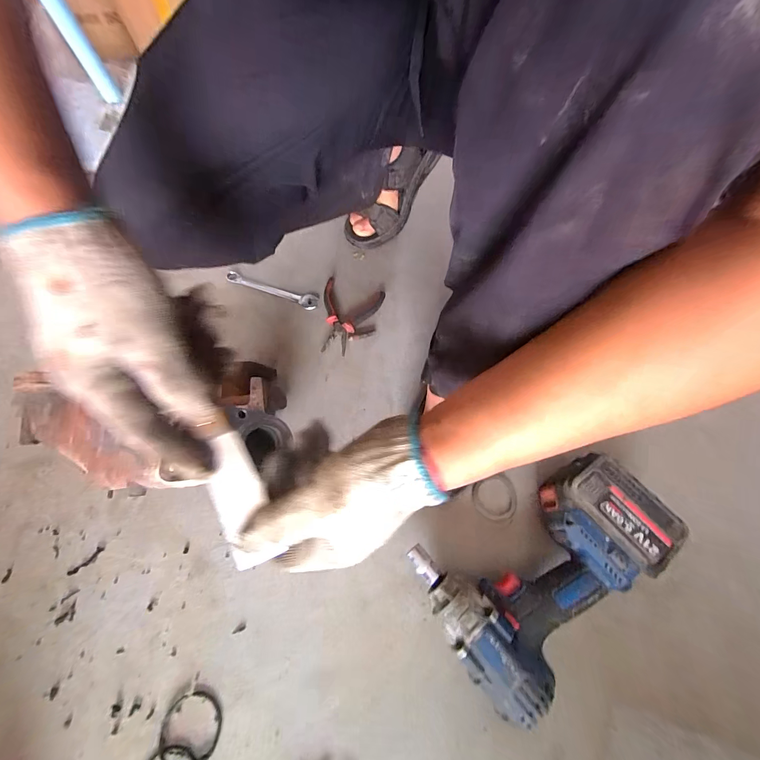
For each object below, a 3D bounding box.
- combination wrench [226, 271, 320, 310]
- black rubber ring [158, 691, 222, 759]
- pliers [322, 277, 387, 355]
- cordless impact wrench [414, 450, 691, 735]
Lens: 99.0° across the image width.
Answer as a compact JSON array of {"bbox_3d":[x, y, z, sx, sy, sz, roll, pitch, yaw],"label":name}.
[{"bbox_3d":[-0.194,-0.166,0.589,0.179,0.016,0.040,18,66,10],"label":"combination wrench"},{"bbox_3d":[-0.197,0.365,0.337,0.061,0.004,0.061,1,56,-1],"label":"black rubber ring"},{"bbox_3d":[-0.061,-0.107,0.550,0.103,0.014,0.142,14,66,8],"label":"pliers"},{"bbox_3d":[0.166,0.202,0.362,0.240,0.076,0.167,-34,68,-14],"label":"cordless impact wrench"}]

